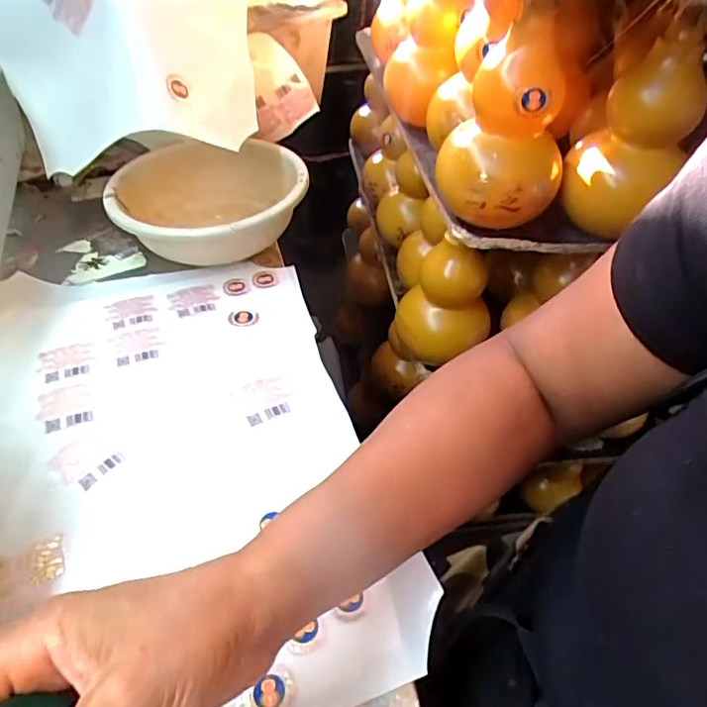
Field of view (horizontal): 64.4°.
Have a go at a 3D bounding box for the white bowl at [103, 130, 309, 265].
[{"bbox_3d":[-0.144,-0.150,0.577,0.183,0.072,0.183,-5,45,-11],"label":"white bowl"}]

